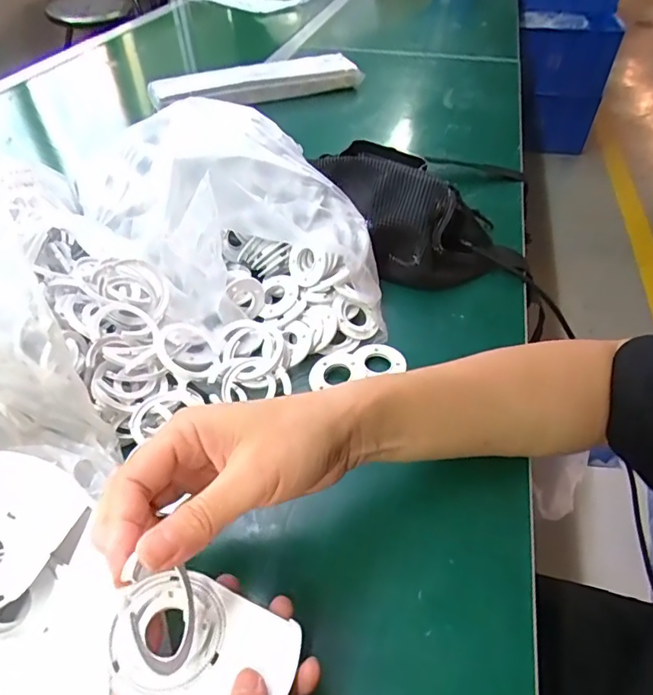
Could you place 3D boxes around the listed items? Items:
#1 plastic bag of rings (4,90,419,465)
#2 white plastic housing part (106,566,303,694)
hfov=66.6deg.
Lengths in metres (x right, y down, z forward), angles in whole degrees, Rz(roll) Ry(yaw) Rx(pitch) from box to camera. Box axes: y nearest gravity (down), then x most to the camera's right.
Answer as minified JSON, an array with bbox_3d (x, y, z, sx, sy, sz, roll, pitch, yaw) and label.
[{"bbox_3d":[-0.105,-0.093,0.442,0.261,0.114,0.355,-18,48,-17],"label":"plastic bag of rings"},{"bbox_3d":[-0.057,0.135,0.223,0.083,0.013,0.055,15,48,18],"label":"white plastic housing part"}]

